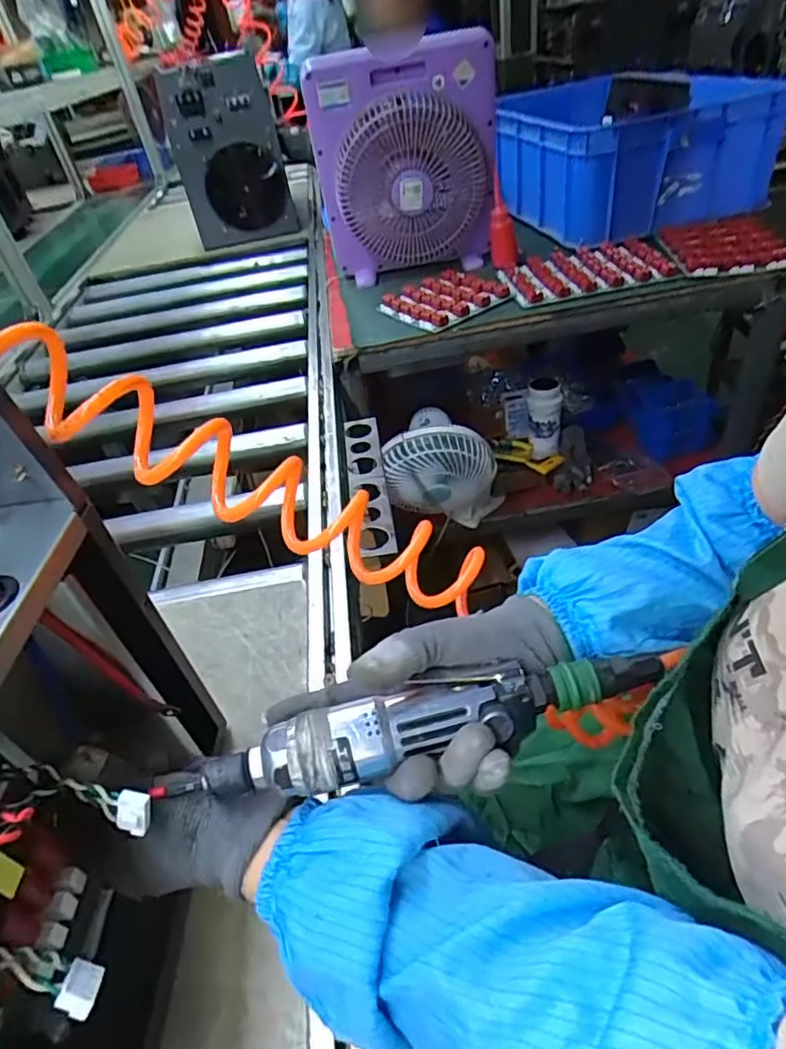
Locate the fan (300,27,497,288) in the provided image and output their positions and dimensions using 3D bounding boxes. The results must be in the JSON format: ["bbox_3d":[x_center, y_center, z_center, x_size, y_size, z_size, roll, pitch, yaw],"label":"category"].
[{"bbox_3d":[0.024,-0.612,1.031,0.312,0.339,0.130,-6,41,6],"label":"fan"}]

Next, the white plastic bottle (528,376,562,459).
[{"bbox_3d":[0.320,-0.220,1.259,0.068,0.156,0.085,3,43,16],"label":"white plastic bottle"}]

